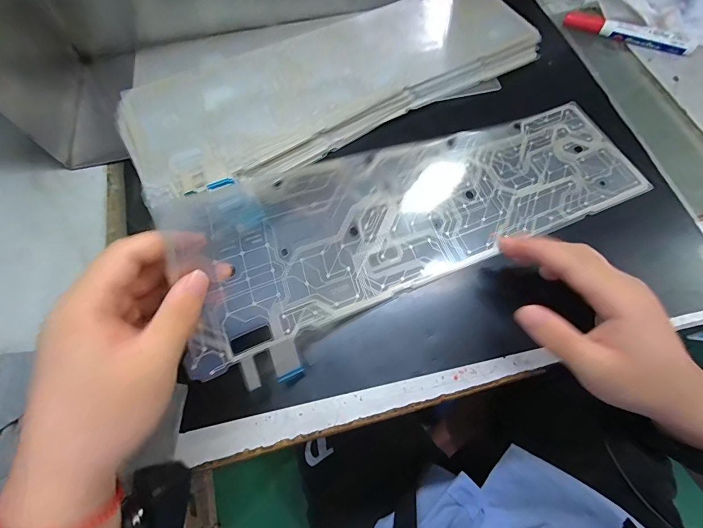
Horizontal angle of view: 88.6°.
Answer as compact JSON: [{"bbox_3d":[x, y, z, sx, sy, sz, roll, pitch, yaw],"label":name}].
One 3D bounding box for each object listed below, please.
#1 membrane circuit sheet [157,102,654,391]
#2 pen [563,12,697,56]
[{"bbox_3d":[0.071,-0.046,0.304,0.413,0.087,0.115,-23,70,-20],"label":"membrane circuit sheet"},{"bbox_3d":[0.318,-0.266,0.414,0.138,0.021,0.018,19,68,10],"label":"pen"}]

